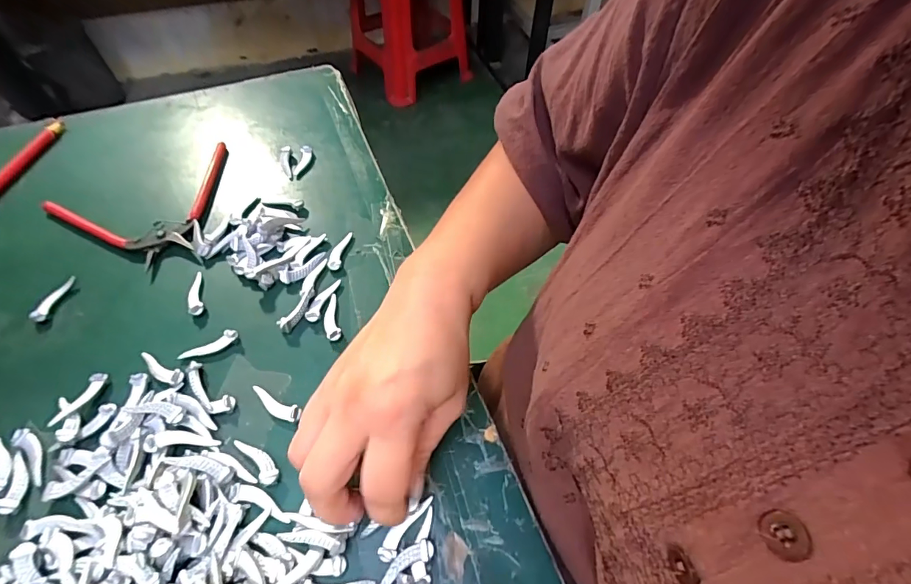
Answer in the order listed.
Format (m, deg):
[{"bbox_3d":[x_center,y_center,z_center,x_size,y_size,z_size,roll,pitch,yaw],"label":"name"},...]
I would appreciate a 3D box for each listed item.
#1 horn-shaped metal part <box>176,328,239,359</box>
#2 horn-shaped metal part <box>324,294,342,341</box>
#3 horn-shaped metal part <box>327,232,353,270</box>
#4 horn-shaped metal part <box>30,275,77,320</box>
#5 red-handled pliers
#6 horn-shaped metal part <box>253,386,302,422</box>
[{"bbox_3d":[-0.170,0.038,0.304,0.038,0.006,0.011,-29,61,-18],"label":"horn-shaped metal part"},{"bbox_3d":[-0.090,0.018,0.318,0.011,0.006,0.039,-14,57,-9],"label":"horn-shaped metal part"},{"bbox_3d":[-0.093,-0.034,0.355,0.011,0.005,0.039,6,56,4],"label":"horn-shaped metal part"},{"bbox_3d":[-0.298,0.004,0.328,0.008,0.008,0.041,8,56,5],"label":"horn-shaped metal part"},{"bbox_3d":[-0.257,-0.089,0.389,0.136,0.010,0.131,26,60,17],"label":"red-handled pliers"},{"bbox_3d":[-0.115,0.073,0.282,0.038,0.006,0.011,21,58,14],"label":"horn-shaped metal part"}]

